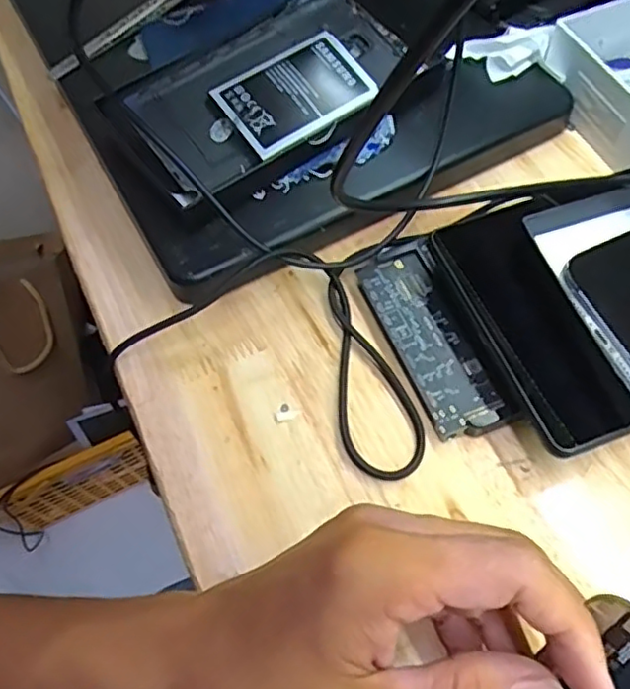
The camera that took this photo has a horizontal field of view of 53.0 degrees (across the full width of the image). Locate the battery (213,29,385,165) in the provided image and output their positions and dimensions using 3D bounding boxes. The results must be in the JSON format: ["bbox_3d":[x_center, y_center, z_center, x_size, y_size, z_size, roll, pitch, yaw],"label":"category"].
[{"bbox_3d":[-0.009,-0.135,0.340,0.078,0.005,0.050,-35,81,-16],"label":"battery"}]

